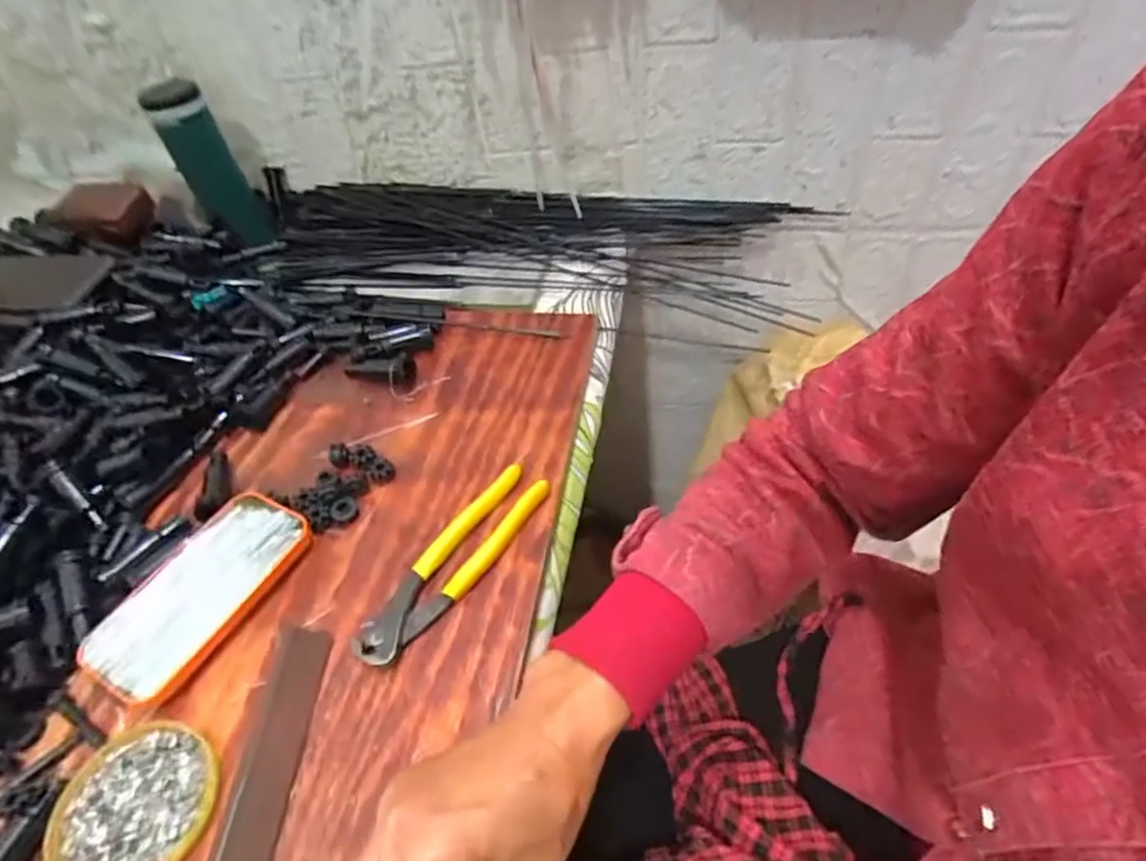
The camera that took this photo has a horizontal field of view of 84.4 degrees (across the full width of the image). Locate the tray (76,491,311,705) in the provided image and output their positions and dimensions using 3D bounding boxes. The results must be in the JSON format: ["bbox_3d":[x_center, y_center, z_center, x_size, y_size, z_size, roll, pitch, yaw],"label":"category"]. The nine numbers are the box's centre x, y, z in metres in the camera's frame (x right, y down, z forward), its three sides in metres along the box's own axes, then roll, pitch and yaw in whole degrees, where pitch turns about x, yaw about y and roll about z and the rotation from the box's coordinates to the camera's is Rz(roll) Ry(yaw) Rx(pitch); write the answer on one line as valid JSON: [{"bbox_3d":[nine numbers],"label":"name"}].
[{"bbox_3d":[-0.249,0.108,0.427,0.075,0.020,0.143,21,53,25],"label":"tray"}]

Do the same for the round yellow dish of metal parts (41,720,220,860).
[{"bbox_3d":[-0.242,0.206,0.347,0.085,0.006,0.083,-4,47,4],"label":"round yellow dish of metal parts"}]

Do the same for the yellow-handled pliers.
[{"bbox_3d":[-0.079,0.087,0.430,0.042,0.016,0.165,25,55,27],"label":"yellow-handled pliers"}]

